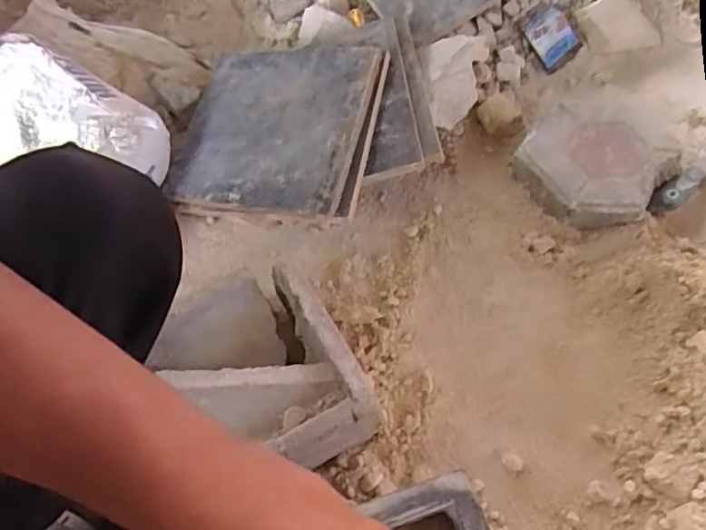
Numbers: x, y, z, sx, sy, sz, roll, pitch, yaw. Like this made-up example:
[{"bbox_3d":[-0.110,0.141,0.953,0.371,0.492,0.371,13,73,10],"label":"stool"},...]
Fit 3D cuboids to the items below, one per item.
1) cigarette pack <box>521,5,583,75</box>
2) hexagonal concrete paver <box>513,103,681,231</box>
[{"bbox_3d":[0.305,-0.346,0.887,0.072,0.016,0.088,-31,96,-1],"label":"cigarette pack"},{"bbox_3d":[0.297,-0.118,0.751,0.178,0.065,0.158,31,67,16],"label":"hexagonal concrete paver"}]

